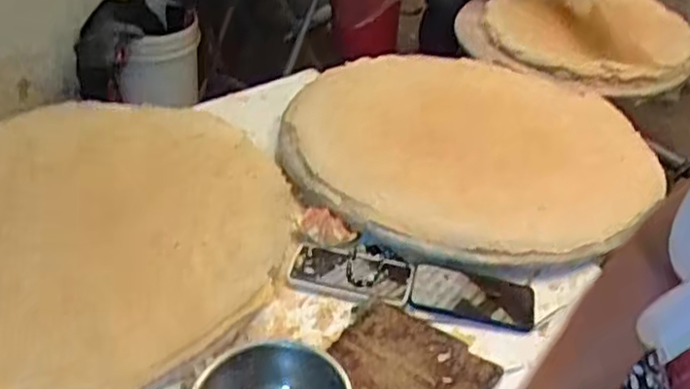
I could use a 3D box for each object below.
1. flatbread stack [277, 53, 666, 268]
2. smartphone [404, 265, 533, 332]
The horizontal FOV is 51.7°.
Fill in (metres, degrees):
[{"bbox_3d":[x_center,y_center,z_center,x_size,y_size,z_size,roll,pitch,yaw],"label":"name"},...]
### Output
[{"bbox_3d":[0.221,-0.098,1.234,0.656,0.079,0.592,-29,47,-35],"label":"flatbread stack"},{"bbox_3d":[0.168,0.140,0.946,0.160,0.016,0.092,10,37,9],"label":"smartphone"}]

